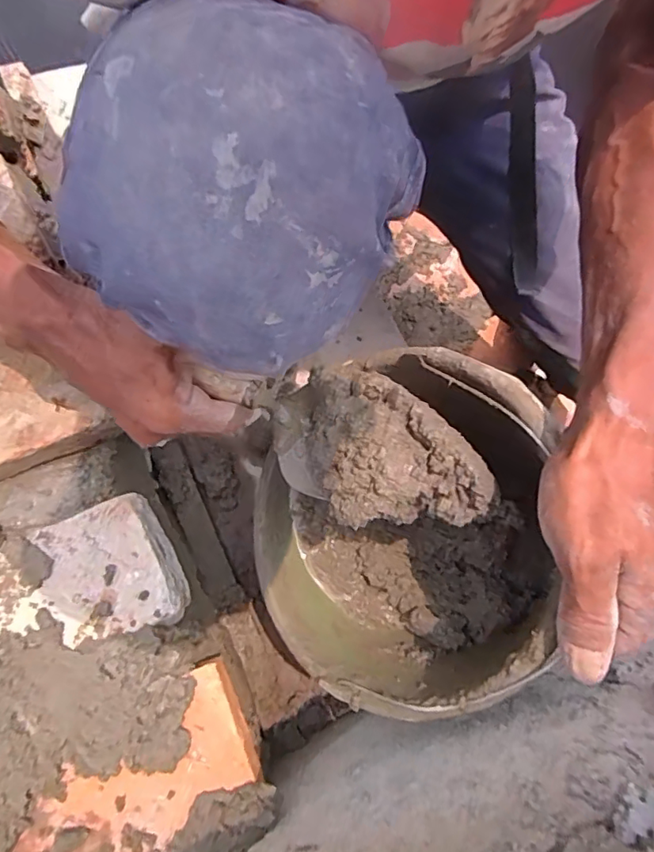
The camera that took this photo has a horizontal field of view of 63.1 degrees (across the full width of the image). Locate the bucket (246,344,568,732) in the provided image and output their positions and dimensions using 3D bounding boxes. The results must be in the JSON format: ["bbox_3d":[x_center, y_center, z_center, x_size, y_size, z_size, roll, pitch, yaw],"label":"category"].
[{"bbox_3d":[0.048,0.077,0.387,0.202,0.167,0.209,0,75,-1],"label":"bucket"}]

